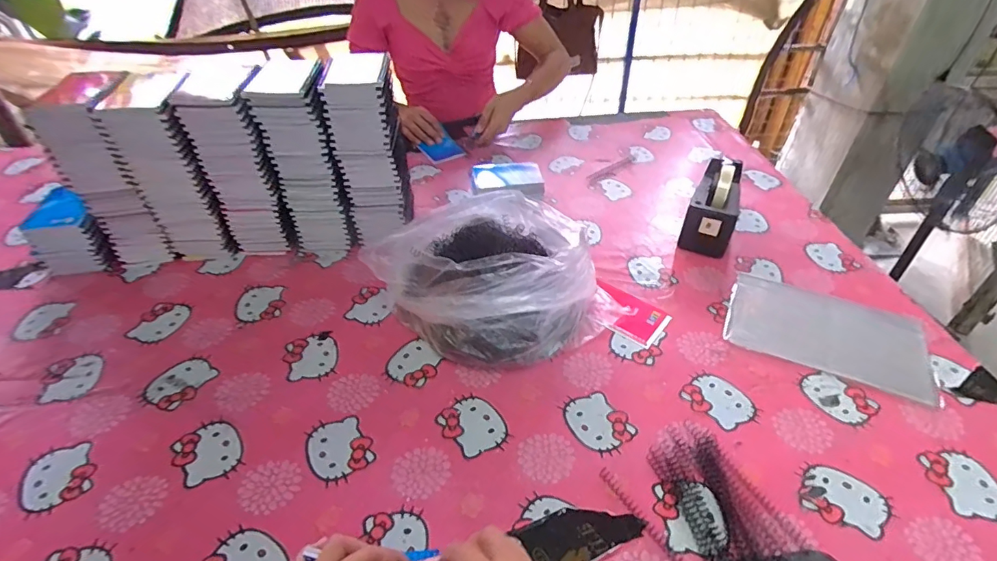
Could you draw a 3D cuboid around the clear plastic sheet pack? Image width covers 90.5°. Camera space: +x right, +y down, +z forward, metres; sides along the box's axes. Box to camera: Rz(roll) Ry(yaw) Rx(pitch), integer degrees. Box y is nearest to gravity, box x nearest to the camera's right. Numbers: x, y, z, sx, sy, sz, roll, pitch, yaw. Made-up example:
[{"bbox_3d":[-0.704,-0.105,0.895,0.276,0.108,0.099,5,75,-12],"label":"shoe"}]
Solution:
[{"bbox_3d":[0.479,0.070,0.723,0.260,0.006,0.167,18,46,20],"label":"clear plastic sheet pack"}]

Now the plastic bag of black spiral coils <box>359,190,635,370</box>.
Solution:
[{"bbox_3d":[-0.002,-0.018,0.707,0.272,0.169,0.246,32,52,30],"label":"plastic bag of black spiral coils"}]

